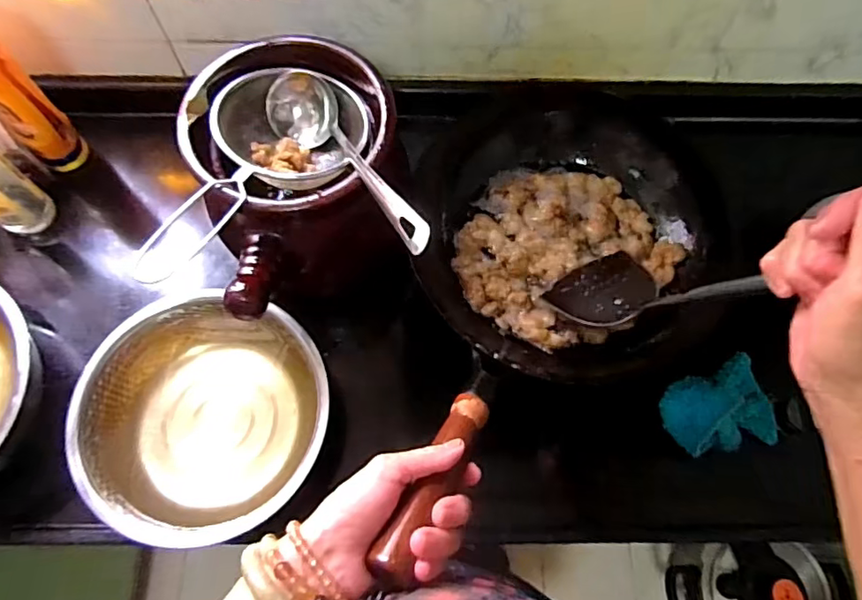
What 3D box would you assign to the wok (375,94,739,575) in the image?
[{"bbox_3d":[0.083,0.022,0.522,0.241,0.160,0.456,27,70,9],"label":"wok"}]

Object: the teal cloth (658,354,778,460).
[{"bbox_3d":[0.306,0.117,0.592,0.118,0.046,0.094,-21,71,-10],"label":"teal cloth"}]

